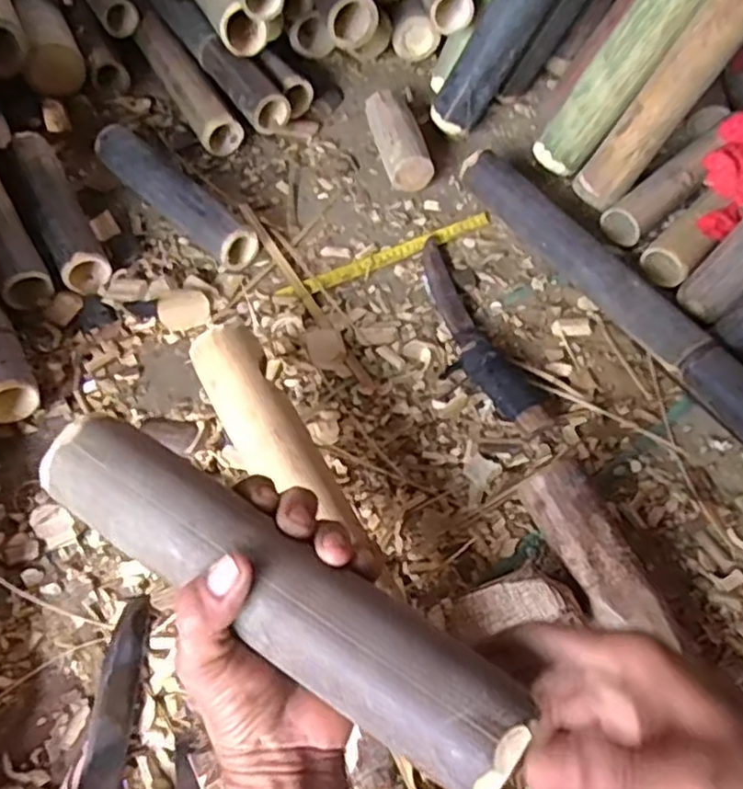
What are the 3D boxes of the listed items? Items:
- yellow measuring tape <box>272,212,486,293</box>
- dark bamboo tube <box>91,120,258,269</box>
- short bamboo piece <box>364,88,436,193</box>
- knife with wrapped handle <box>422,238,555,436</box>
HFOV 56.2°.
[{"bbox_3d":[0.021,-0.174,0.875,0.290,0.011,0.022,-23,63,-13],"label":"yellow measuring tape"},{"bbox_3d":[-0.251,-0.255,0.881,0.270,0.057,0.060,40,64,21],"label":"dark bamboo tube"},{"bbox_3d":[0.035,-0.341,0.946,0.056,0.060,0.164,-10,58,-8],"label":"short bamboo piece"},{"bbox_3d":[0.116,-0.073,0.793,0.062,0.034,0.281,-22,61,-15],"label":"knife with wrapped handle"}]

